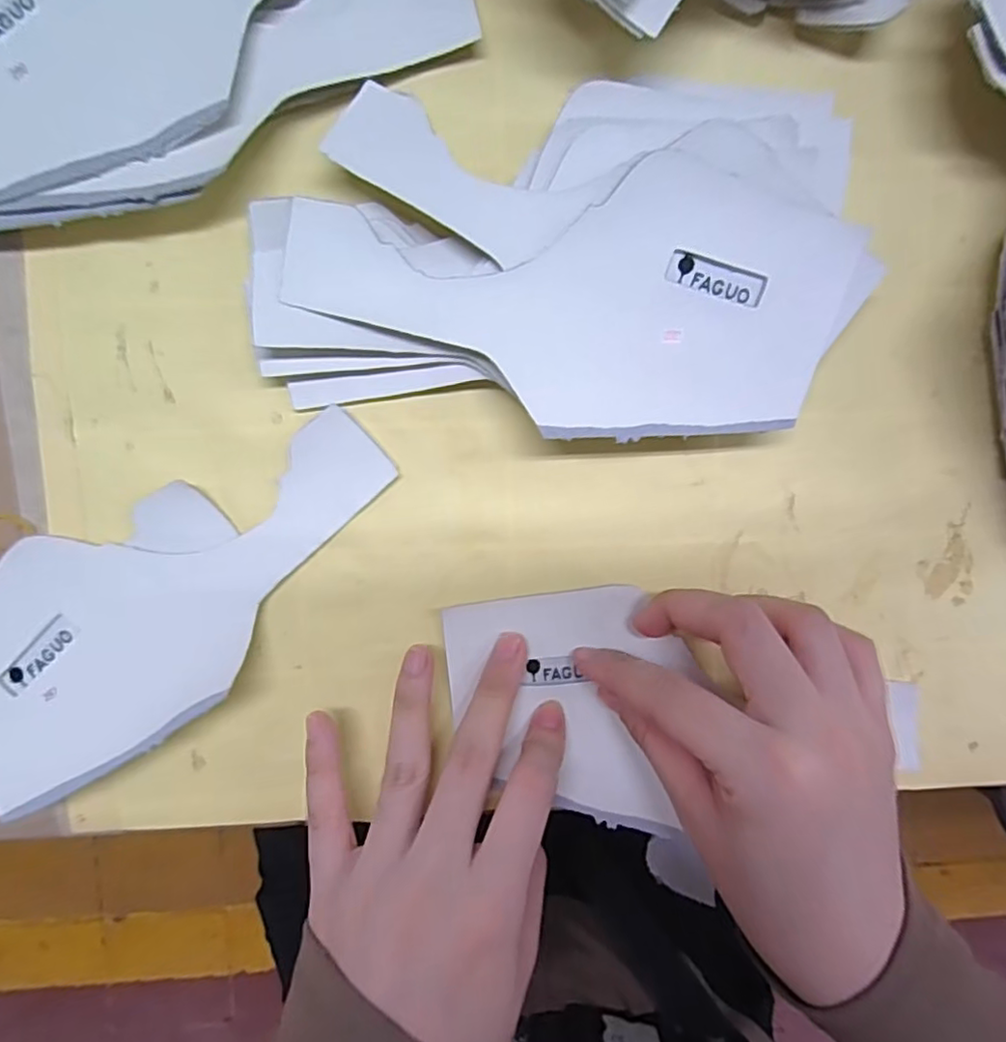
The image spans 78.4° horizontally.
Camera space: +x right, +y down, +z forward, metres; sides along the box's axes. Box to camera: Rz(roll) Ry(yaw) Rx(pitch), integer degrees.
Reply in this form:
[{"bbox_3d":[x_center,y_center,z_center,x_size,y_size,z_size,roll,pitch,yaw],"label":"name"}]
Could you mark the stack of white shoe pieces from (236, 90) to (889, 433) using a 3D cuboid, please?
[{"bbox_3d":[0.021,-0.092,0.221,0.213,0.031,0.121,-1,95,-3],"label":"stack of white shoe pieces"}]

